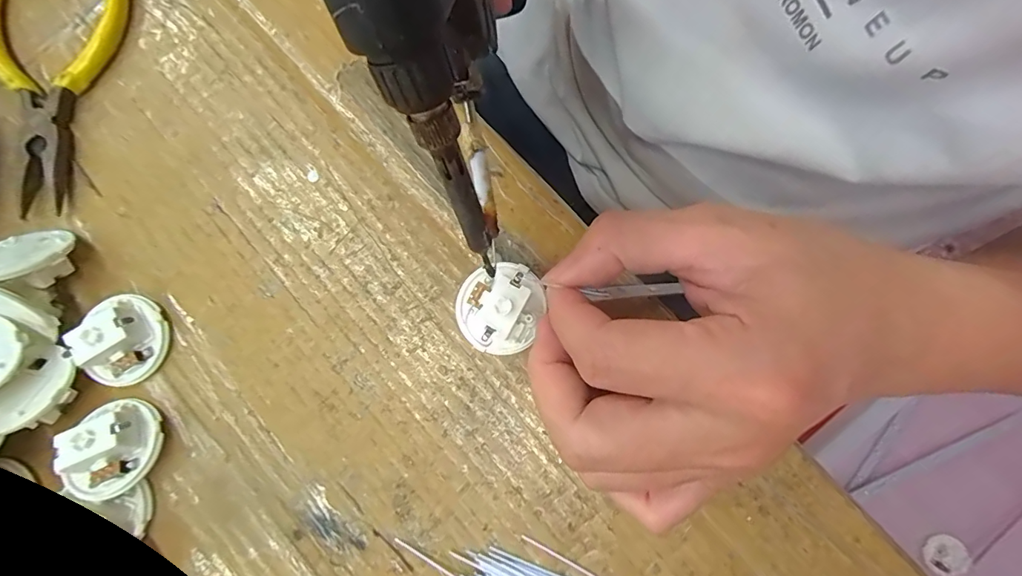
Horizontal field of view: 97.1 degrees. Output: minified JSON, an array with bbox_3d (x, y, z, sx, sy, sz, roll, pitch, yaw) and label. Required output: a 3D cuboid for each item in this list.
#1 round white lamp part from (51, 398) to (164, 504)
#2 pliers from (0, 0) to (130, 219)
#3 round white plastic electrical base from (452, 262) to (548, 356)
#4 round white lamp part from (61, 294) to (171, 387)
[{"bbox_3d":[-0.159,0.064,0.181,0.028,0.020,0.036,-7,80,-1],"label":"round white lamp part"},{"bbox_3d":[-0.213,-0.096,0.209,0.064,0.011,0.117,-6,80,0],"label":"pliers"},{"bbox_3d":[-0.006,0.007,0.187,0.034,0.014,0.036,26,81,5],"label":"round white plastic electrical base"},{"bbox_3d":[-0.165,0.022,0.189,0.031,0.016,0.037,8,80,2],"label":"round white lamp part"}]

